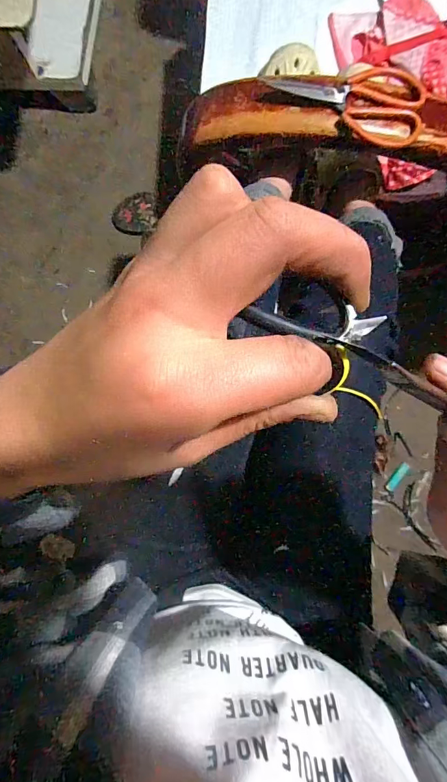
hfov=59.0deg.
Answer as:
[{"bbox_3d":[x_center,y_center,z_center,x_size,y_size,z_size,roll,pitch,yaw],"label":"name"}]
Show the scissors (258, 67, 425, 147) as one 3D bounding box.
[{"bbox_3d":[0.144,-0.352,0.474,0.194,0.026,0.074,19,91,3],"label":"scissors"}]

